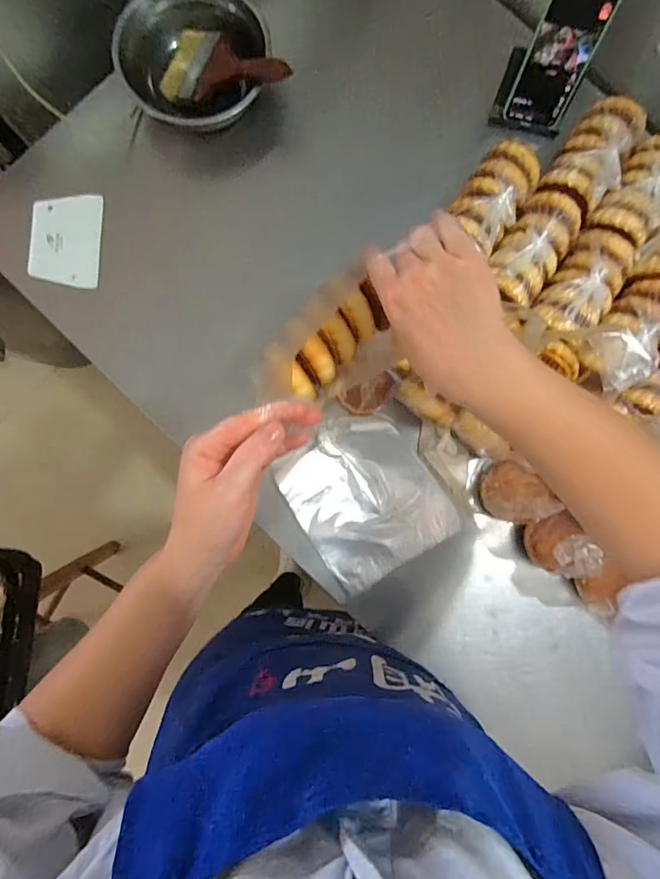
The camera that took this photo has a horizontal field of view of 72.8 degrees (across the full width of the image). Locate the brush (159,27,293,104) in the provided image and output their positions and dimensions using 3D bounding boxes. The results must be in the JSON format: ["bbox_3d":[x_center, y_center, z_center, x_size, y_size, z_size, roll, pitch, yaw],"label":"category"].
[{"bbox_3d":[-0.131,-0.487,0.584,0.187,0.020,0.095,23,91,23],"label":"brush"}]

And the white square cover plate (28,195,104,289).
[{"bbox_3d":[-0.364,-0.272,0.616,0.098,0.008,0.125,0,88,2],"label":"white square cover plate"}]

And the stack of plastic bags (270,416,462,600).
[{"bbox_3d":[0.047,0.075,0.588,0.178,0.035,0.204,-30,86,-4],"label":"stack of plastic bags"}]

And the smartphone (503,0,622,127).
[{"bbox_3d":[0.291,-0.485,0.564,0.078,0.161,0.007,16,64,0],"label":"smartphone"}]

